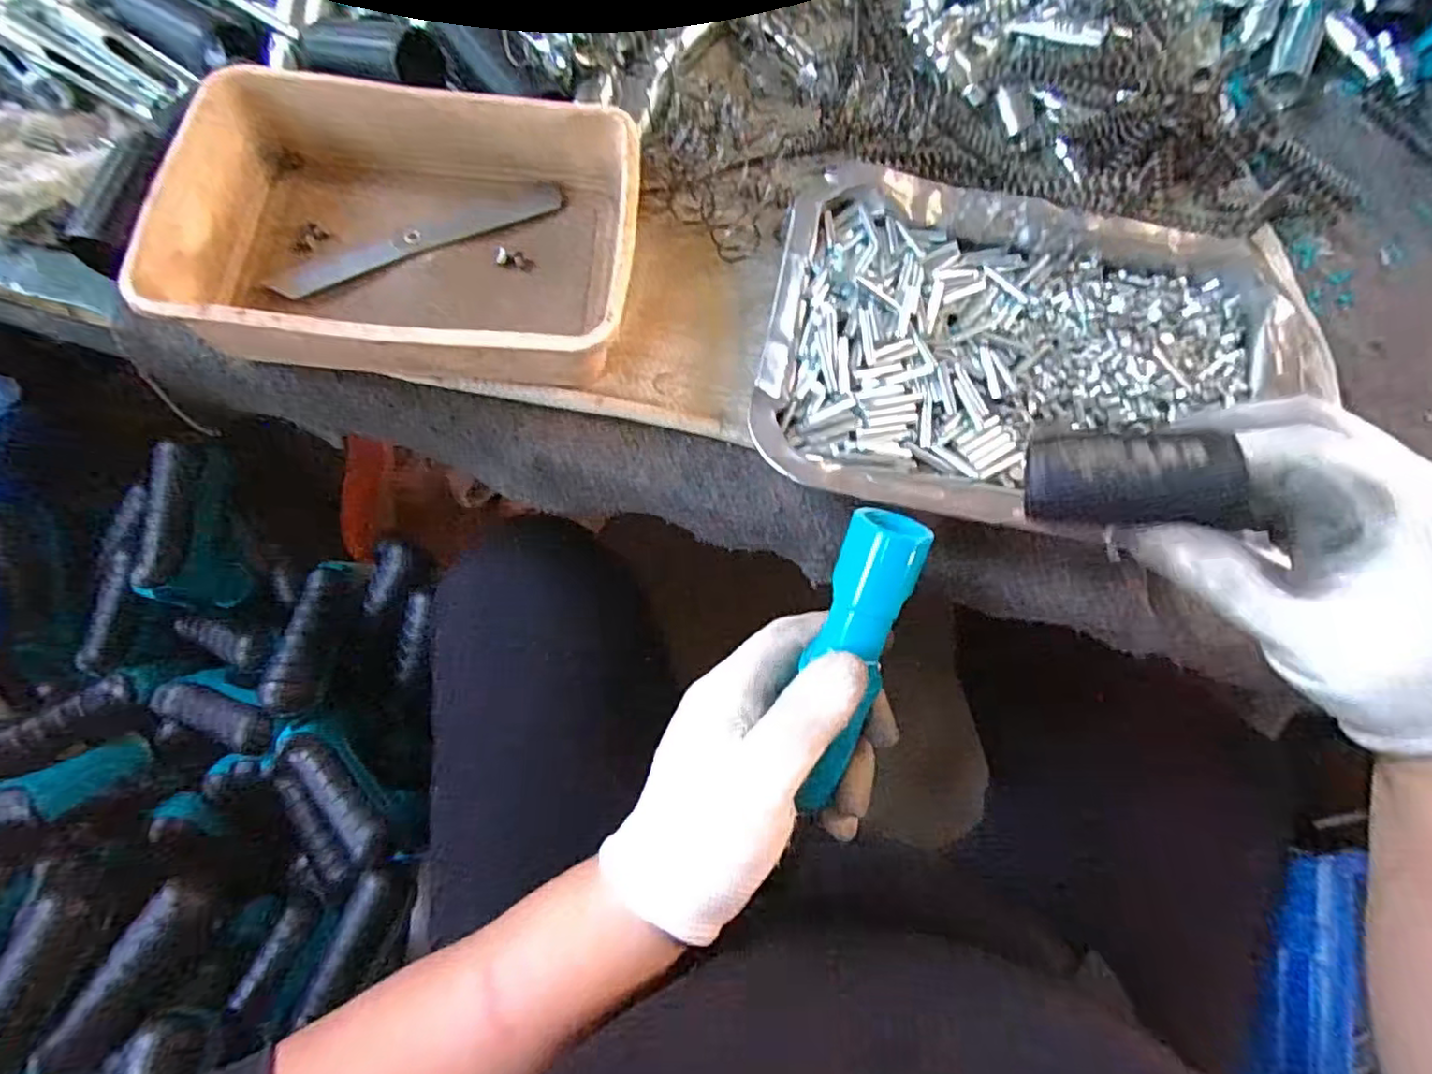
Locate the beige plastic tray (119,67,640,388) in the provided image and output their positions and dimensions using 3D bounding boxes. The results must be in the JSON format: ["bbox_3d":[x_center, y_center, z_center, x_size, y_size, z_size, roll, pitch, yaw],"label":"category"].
[{"bbox_3d":[-0.140,-0.143,0.306,0.204,0.046,0.143,1,73,-4],"label":"beige plastic tray"}]

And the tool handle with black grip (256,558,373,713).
[{"bbox_3d":[-0.284,0.068,0.459,0.036,0.024,0.111,7,60,0],"label":"tool handle with black grip"}]

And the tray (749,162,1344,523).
[{"bbox_3d":[0.166,-0.092,0.313,0.284,0.029,0.181,4,73,-3],"label":"tray"}]

